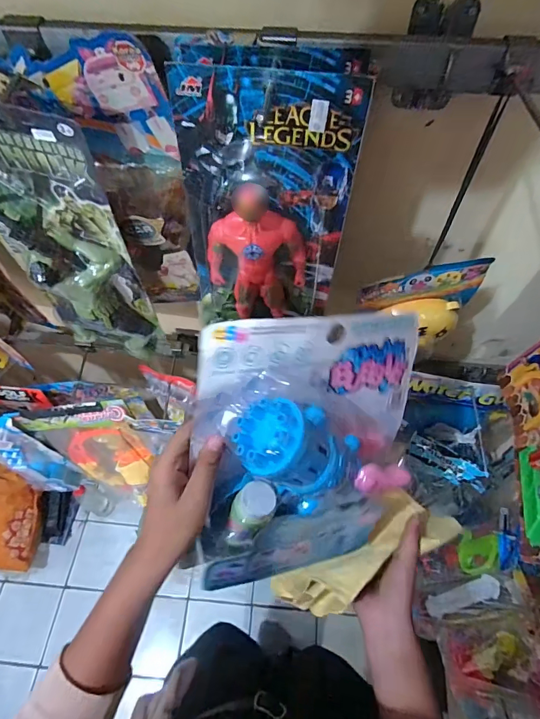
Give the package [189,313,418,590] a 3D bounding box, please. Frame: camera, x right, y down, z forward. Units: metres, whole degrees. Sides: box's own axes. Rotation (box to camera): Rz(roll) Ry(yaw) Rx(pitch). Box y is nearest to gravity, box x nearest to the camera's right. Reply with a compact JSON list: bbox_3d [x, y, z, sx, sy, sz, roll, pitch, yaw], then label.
[{"bbox_3d":[0.047,0.094,0.366,0.221,0.267,0.074,-6,20,-27],"label":"package"}]

